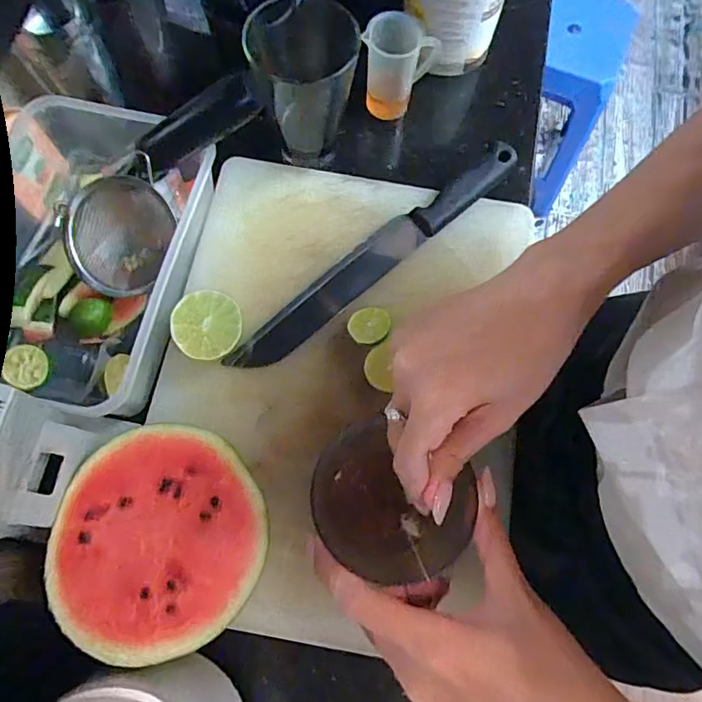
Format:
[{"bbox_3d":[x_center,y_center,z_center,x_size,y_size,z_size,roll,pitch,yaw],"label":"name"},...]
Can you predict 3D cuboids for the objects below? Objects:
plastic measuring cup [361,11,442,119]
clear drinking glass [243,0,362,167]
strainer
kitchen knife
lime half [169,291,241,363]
[{"bbox_3d":[0.046,-0.270,0.504,0.069,0.088,0.049,12,72,2],"label":"plastic measuring cup"},{"bbox_3d":[-0.041,-0.240,0.461,0.091,0.118,0.083,0,72,-2],"label":"clear drinking glass"},{"bbox_3d":[-0.163,-0.132,0.442,0.186,0.064,0.082,-43,77,16],"label":"strainer"},{"bbox_3d":[0.025,-0.086,0.466,0.318,0.027,0.035,-39,77,-13],"label":"kitchen knife"},{"bbox_3d":[-0.118,-0.019,0.426,0.055,0.028,0.055,4,76,-15],"label":"lime half"}]

